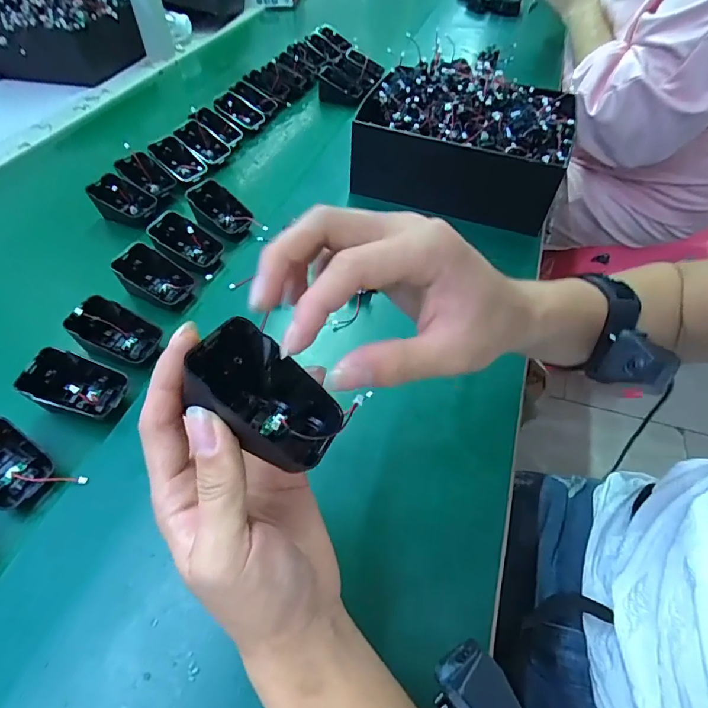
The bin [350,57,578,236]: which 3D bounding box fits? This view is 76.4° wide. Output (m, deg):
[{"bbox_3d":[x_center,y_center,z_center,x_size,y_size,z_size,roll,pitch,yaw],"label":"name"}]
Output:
[{"bbox_3d":[0.125,-0.250,0.536,0.234,0.098,0.141,20,56,10],"label":"bin"}]

